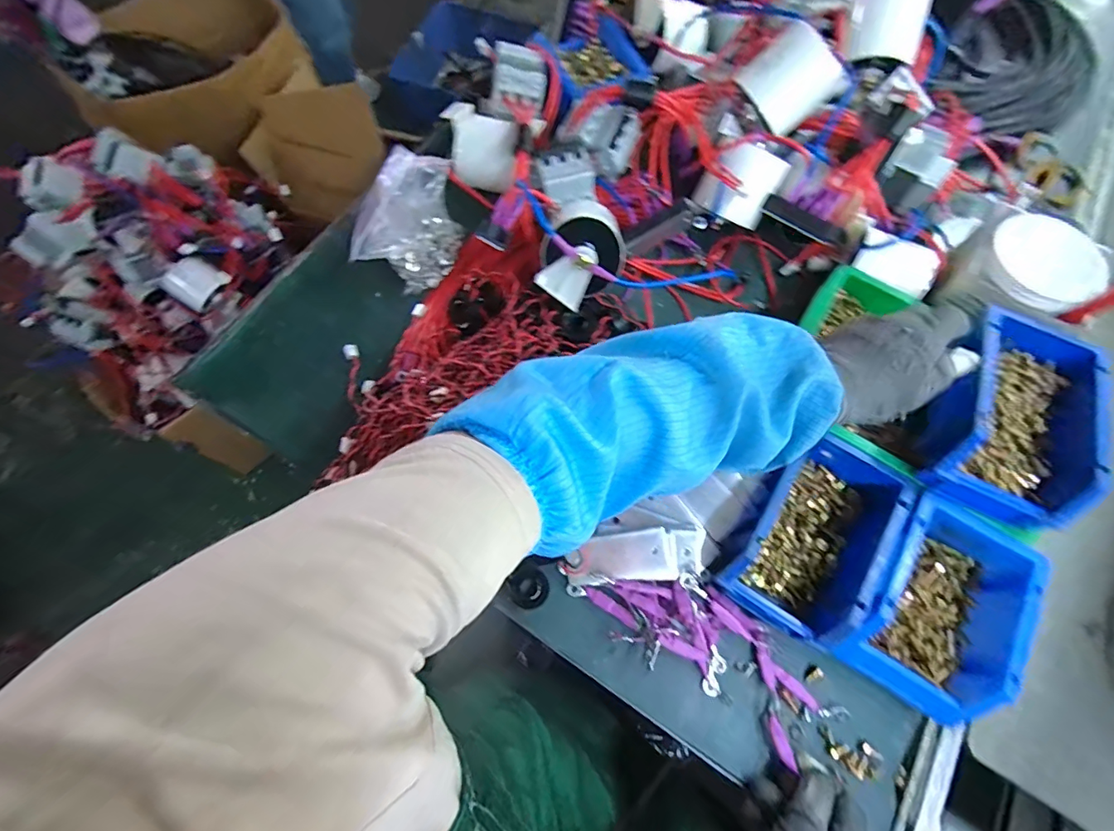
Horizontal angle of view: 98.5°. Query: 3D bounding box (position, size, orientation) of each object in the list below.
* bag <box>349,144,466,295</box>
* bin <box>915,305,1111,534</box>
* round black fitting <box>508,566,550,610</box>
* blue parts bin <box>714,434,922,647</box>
[{"bbox_3d":[-0.143,-0.197,0.495,0.058,0.131,0.137,36,72,11],"label":"bag"},{"bbox_3d":[0.378,-0.002,0.402,0.104,0.061,0.166,24,70,7],"label":"bin"},{"bbox_3d":[-0.024,0.154,0.428,0.033,0.011,0.035,1,69,-2],"label":"round black fitting"},{"bbox_3d":[0.223,0.104,0.422,0.101,0.062,0.164,33,72,10],"label":"blue parts bin"}]

